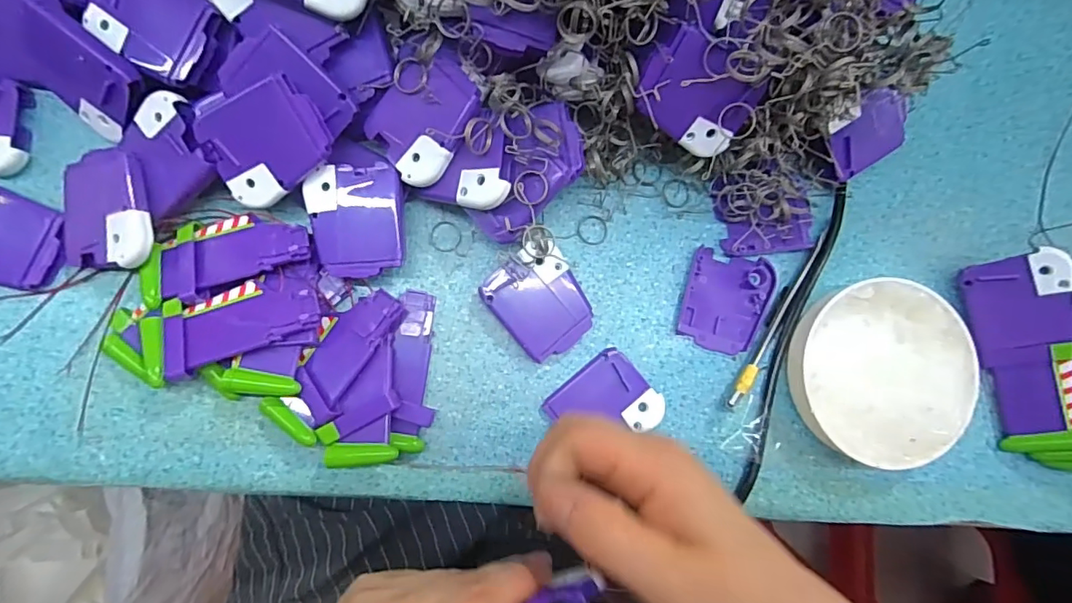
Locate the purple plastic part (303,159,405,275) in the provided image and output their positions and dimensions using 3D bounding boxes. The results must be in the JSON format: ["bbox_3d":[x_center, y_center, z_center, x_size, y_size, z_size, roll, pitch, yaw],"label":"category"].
[{"bbox_3d":[-0.099,-0.044,0.291,0.049,0.021,0.059,-4,84,-5],"label":"purple plastic part"}]

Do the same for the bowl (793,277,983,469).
[{"bbox_3d":[0.204,0.041,0.311,0.100,0.027,0.103,1,84,-5],"label":"bowl"}]

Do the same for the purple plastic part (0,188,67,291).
[{"bbox_3d":[-0.285,-0.033,0.279,0.060,0.014,0.050,22,83,-2],"label":"purple plastic part"}]

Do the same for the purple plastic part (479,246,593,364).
[{"bbox_3d":[0.003,0.000,0.307,0.051,0.012,0.060,-42,89,-8],"label":"purple plastic part"}]

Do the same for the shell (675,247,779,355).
[{"bbox_3d":[0.116,0.000,0.319,0.051,0.006,0.059,17,83,-3],"label":"shell"}]

